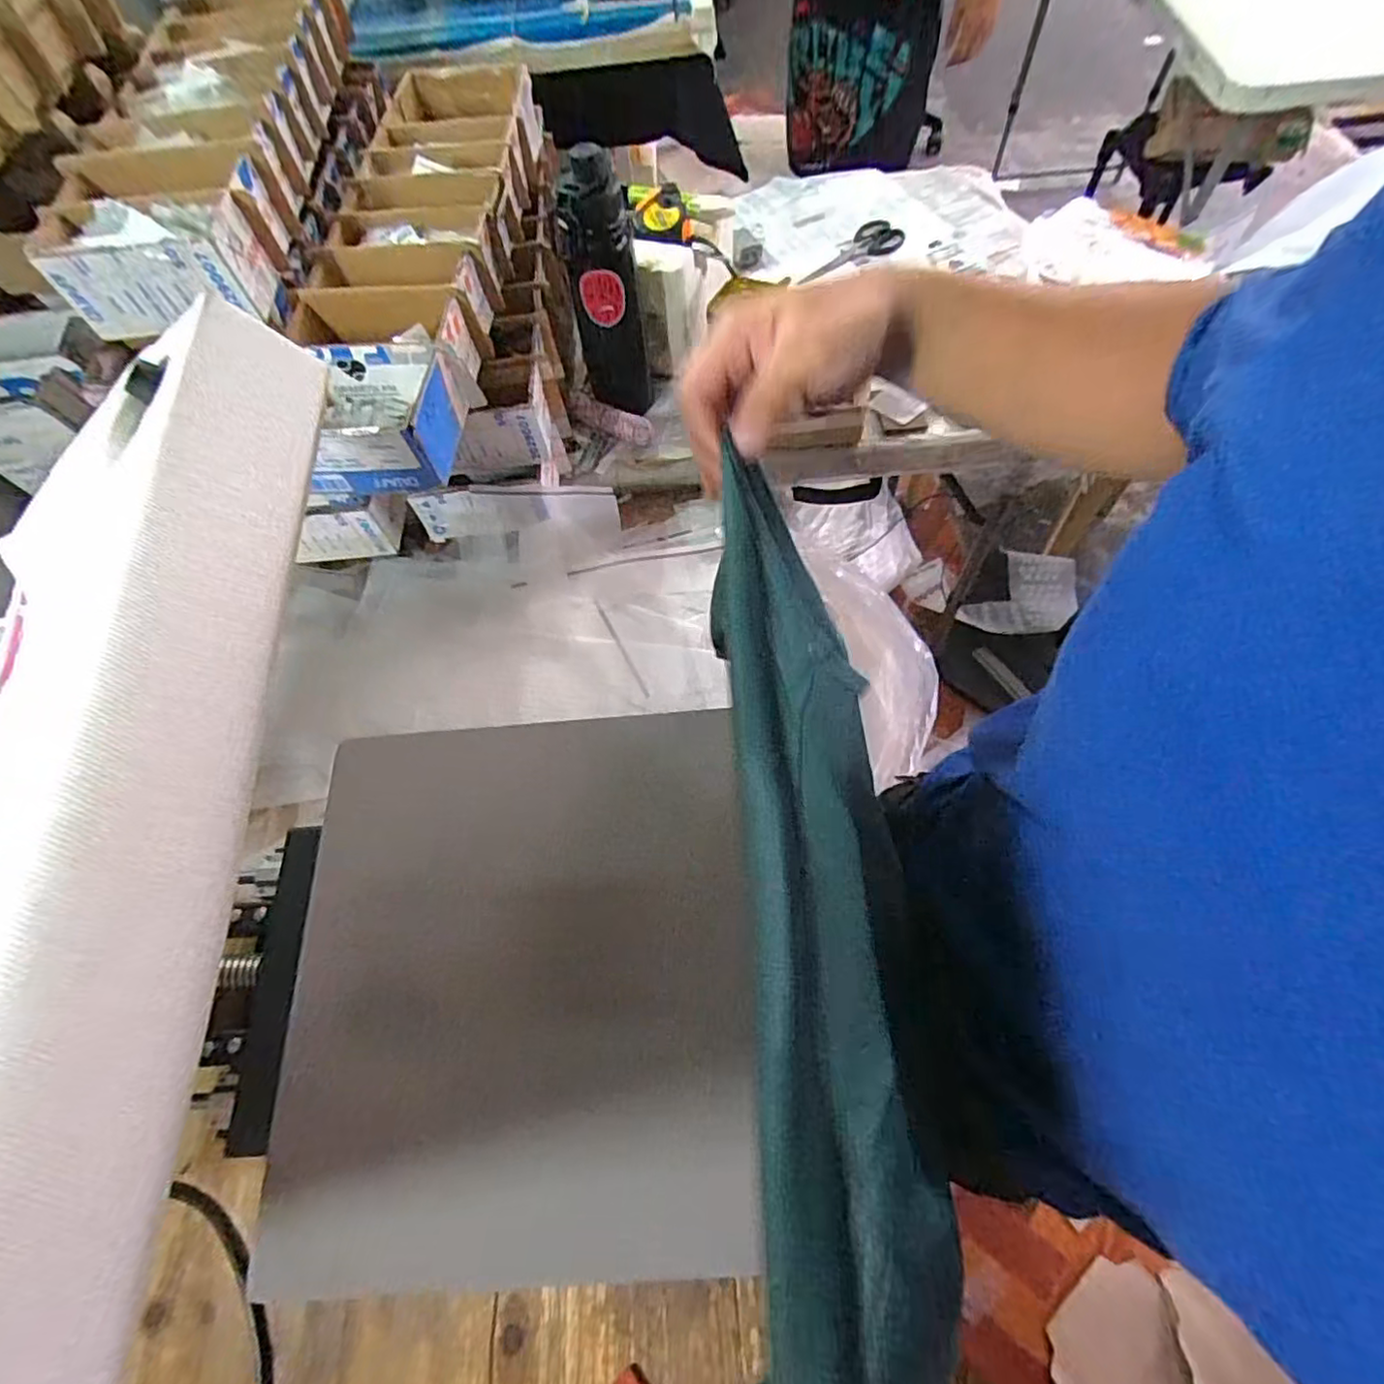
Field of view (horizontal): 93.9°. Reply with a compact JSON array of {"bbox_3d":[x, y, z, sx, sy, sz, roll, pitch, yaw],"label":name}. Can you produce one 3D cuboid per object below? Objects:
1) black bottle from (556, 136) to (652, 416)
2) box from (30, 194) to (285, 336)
[{"bbox_3d":[-0.097,-0.447,0.752,0.075,0.288,0.072,-11,64,0],"label":"black bottle"},{"bbox_3d":[-0.472,-0.380,0.578,0.153,0.073,0.094,0,64,5],"label":"box"}]

